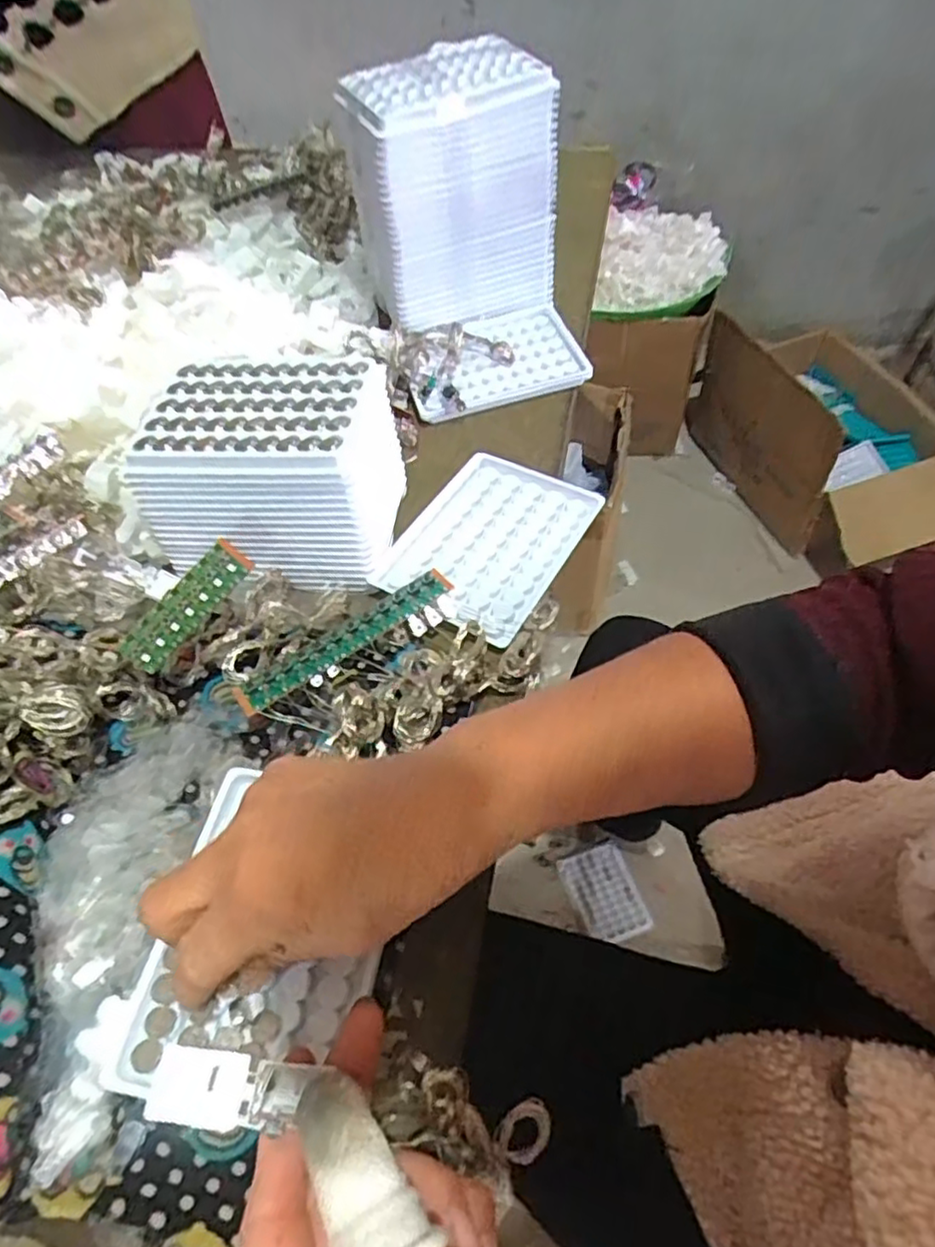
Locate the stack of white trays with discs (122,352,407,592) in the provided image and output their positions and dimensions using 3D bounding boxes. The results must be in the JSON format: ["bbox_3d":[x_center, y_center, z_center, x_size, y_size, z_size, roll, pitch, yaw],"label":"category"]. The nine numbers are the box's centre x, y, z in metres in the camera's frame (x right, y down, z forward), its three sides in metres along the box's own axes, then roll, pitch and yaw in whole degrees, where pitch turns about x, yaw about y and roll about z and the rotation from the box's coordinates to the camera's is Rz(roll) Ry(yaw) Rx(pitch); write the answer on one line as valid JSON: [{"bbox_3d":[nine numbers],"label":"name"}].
[{"bbox_3d":[-0.113,-0.090,0.398,0.133,0.080,0.101,1,55,6],"label":"stack of white trays with discs"}]

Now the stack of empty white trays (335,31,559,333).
[{"bbox_3d":[-0.011,-0.320,0.503,0.144,0.144,0.099,-18,55,-7],"label":"stack of empty white trays"}]

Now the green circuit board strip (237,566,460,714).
[{"bbox_3d":[-0.063,0.010,0.362,0.125,0.011,0.019,-34,59,-17],"label":"green circuit board strip"}]

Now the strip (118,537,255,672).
[{"bbox_3d":[-0.139,-0.009,0.336,0.073,0.021,0.004,-50,28,-9],"label":"strip"}]

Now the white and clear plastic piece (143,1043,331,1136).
[{"bbox_3d":[-0.076,0.148,0.214,0.045,0.009,0.020,19,54,-15],"label":"white and clear plastic piece"}]

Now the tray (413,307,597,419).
[{"bbox_3d":[0.018,-0.201,0.515,0.130,0.012,0.101,-16,55,-6],"label":"tray"}]

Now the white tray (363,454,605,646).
[{"bbox_3d":[0.013,-0.053,0.414,0.097,0.013,0.126,24,61,20],"label":"white tray"}]

